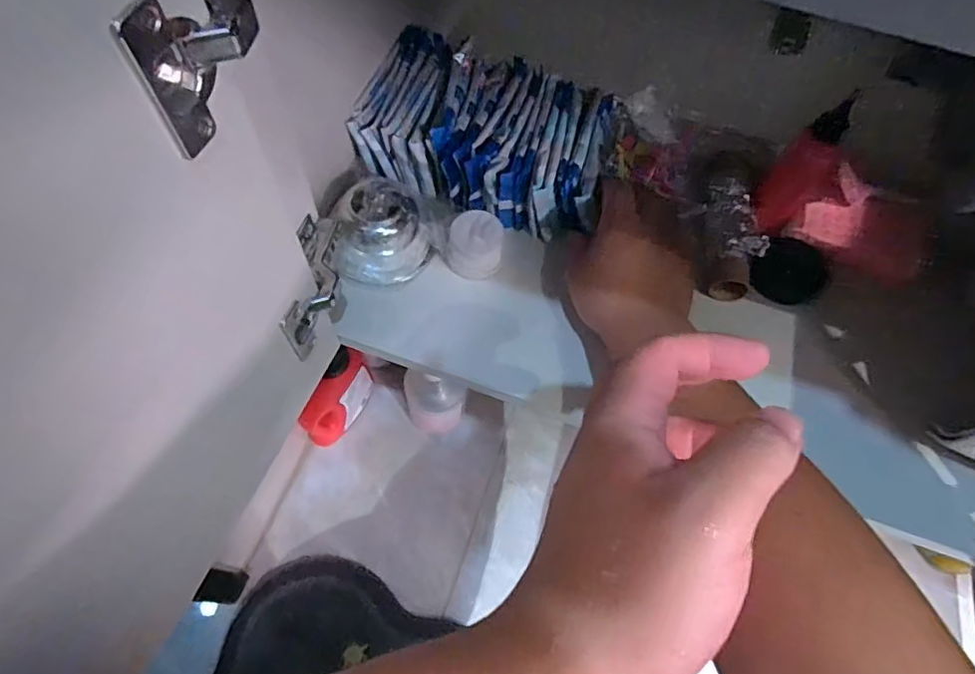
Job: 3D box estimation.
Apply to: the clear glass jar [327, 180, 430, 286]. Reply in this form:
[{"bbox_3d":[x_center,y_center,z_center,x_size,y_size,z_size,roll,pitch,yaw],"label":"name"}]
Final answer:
[{"bbox_3d":[-0.095,-0.095,0.489,0.079,0.065,0.083,2,63,-3],"label":"clear glass jar"}]

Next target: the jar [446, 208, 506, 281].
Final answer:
[{"bbox_3d":[-0.010,-0.077,0.494,0.046,0.048,0.043,2,63,-3],"label":"jar"}]

